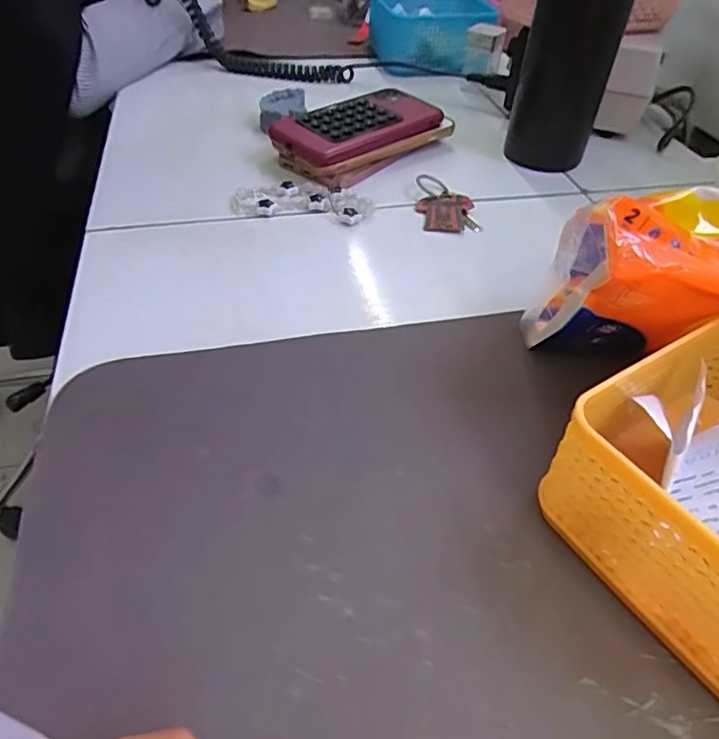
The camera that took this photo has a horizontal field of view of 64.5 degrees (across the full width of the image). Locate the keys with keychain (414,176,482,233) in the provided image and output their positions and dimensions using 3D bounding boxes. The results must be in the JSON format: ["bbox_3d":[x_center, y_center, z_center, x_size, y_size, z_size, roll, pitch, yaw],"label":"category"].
[{"bbox_3d":[0.069,-0.131,0.451,0.046,0.014,0.066,1,45,-2],"label":"keys with keychain"}]

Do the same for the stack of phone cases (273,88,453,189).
[{"bbox_3d":[0.001,-0.212,0.511,0.151,0.040,0.086,-32,55,-30],"label":"stack of phone cases"}]

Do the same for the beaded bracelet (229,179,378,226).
[{"bbox_3d":[-0.047,-0.132,0.449,0.112,0.013,0.045,7,45,4],"label":"beaded bracelet"}]

